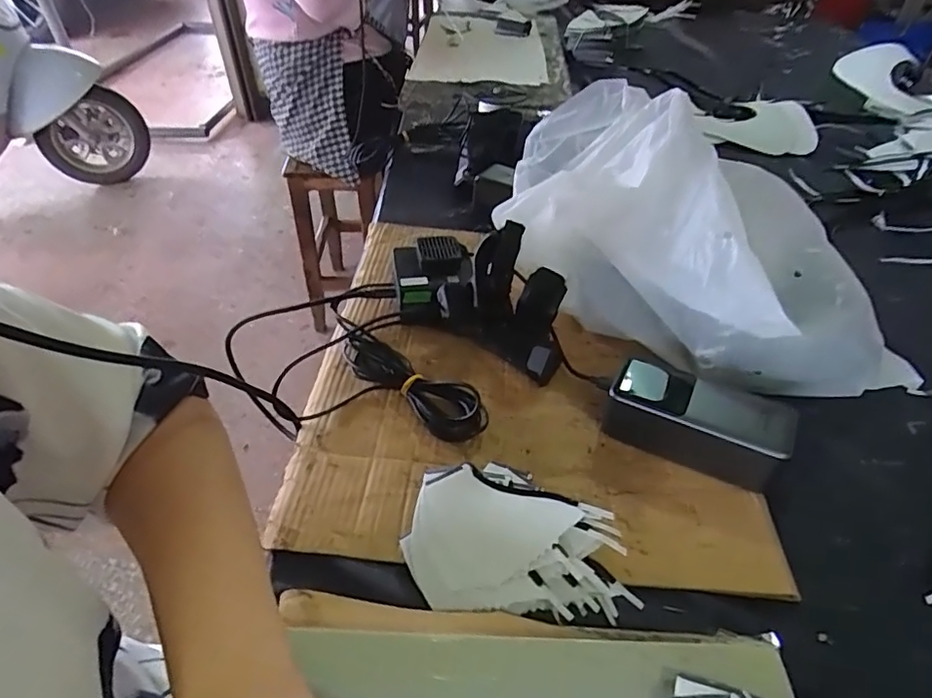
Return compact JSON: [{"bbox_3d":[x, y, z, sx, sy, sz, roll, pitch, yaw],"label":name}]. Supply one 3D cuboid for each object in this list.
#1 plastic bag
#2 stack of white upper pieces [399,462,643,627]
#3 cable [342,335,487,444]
[{"bbox_3d":[0.206,-0.084,0.487,0.383,0.190,0.148,24,46,23],"label":"plastic bag"},{"bbox_3d":[0.033,0.124,0.350,0.147,0.056,0.084,5,42,4],"label":"stack of white upper pieces"},{"bbox_3d":[-0.045,0.030,0.467,0.145,0.024,0.041,29,49,27],"label":"cable"}]

